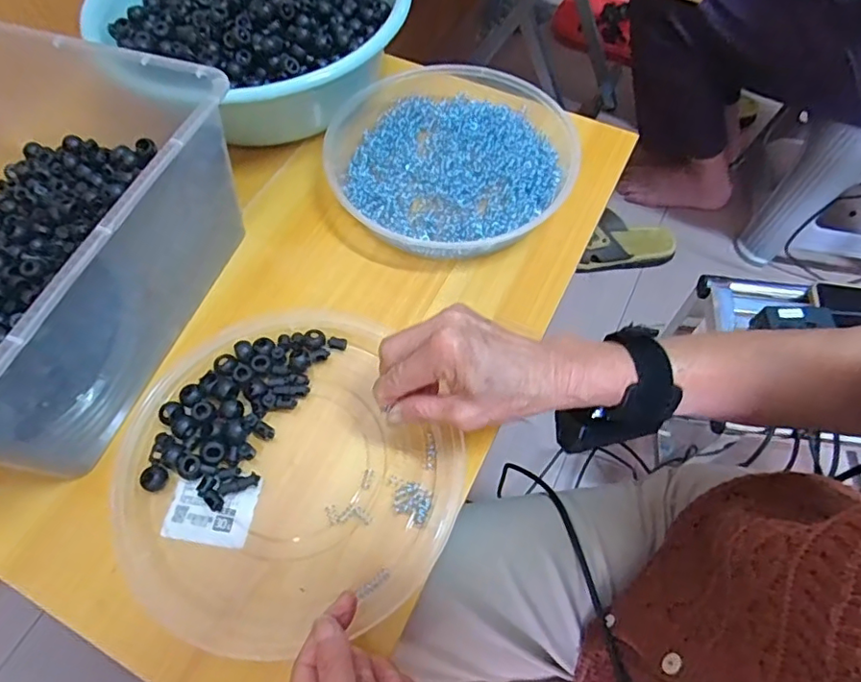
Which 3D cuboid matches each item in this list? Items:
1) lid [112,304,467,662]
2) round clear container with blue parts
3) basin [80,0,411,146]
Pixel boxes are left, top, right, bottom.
[{"bbox_3d":[-0.104,0.086,0.387,0.211,0.020,0.239,-33,66,-16],"label":"lid"},{"bbox_3d":[0.018,-0.175,0.513,0.224,0.032,0.225,0,62,0],"label":"round clear container with blue parts"},{"bbox_3d":[-0.170,-0.316,0.560,0.287,0.097,0.283,29,66,15],"label":"basin"}]

